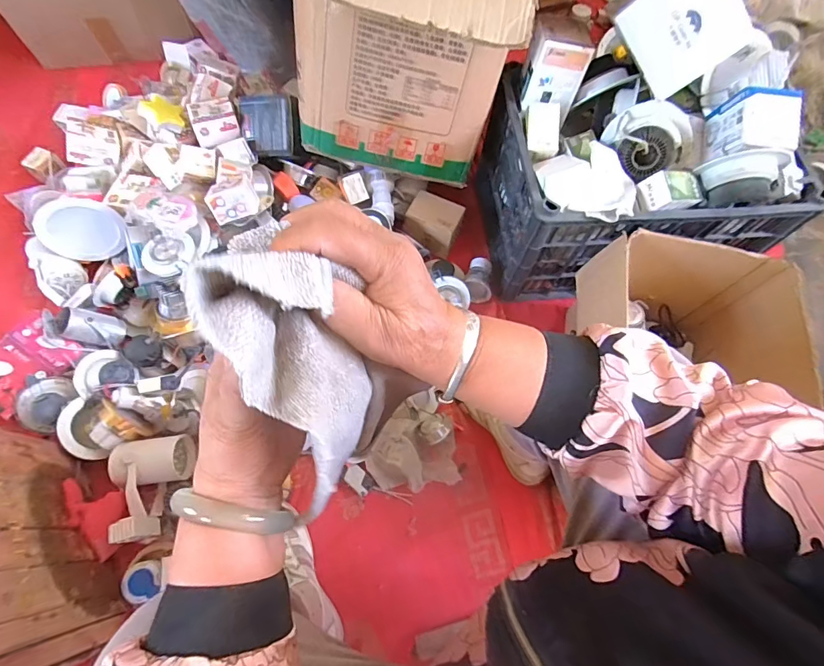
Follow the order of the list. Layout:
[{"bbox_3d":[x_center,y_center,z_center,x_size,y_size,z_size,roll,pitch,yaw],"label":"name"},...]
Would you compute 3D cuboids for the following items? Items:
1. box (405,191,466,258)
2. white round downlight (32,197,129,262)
[{"bbox_3d":[0.047,-0.226,0.922,0.108,0.076,0.082,27,68,8],"label":"box"},{"bbox_3d":[-0.605,-0.188,0.822,0.136,0.116,0.023,-2,44,-21],"label":"white round downlight"}]

